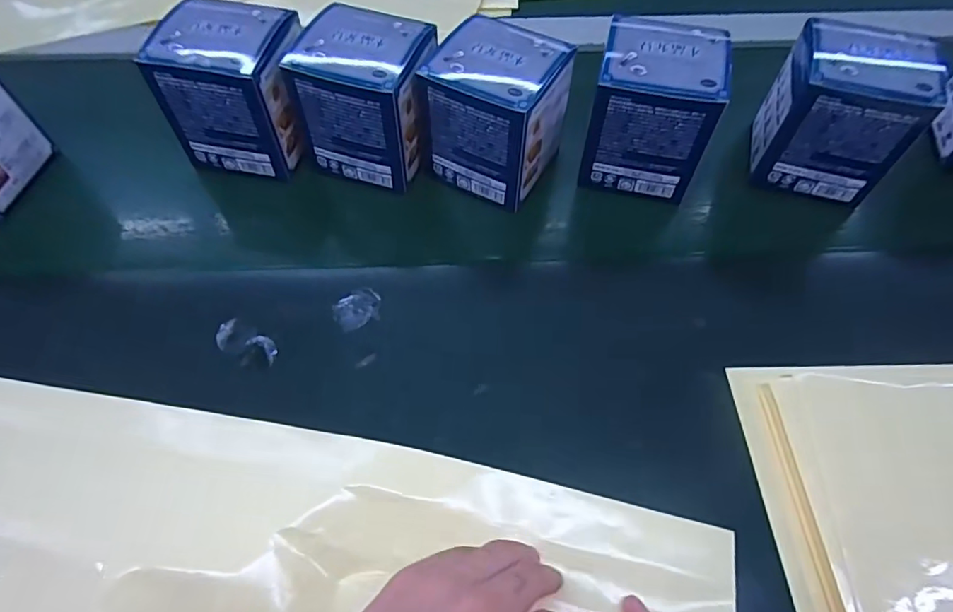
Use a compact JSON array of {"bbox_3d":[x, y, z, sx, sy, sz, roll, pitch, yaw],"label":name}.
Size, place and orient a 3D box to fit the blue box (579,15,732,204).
[{"bbox_3d":[0.125,-0.142,0.387,0.084,0.095,0.082,12,62,7],"label":"blue box"}]

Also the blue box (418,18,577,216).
[{"bbox_3d":[0.013,-0.141,0.384,0.089,0.087,0.085,26,65,14],"label":"blue box"}]

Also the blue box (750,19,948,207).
[{"bbox_3d":[0.260,-0.139,0.386,0.086,0.097,0.078,21,64,12],"label":"blue box"}]

